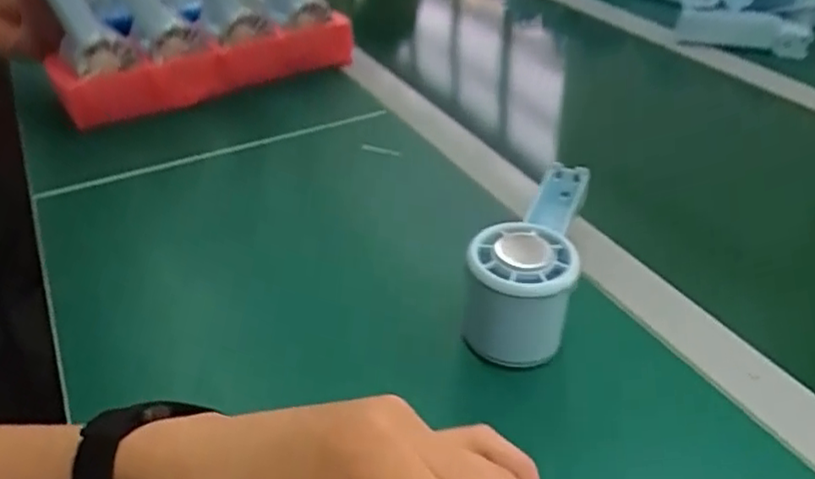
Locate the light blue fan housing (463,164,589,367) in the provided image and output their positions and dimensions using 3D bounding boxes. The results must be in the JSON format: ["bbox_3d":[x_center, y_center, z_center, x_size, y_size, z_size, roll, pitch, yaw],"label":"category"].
[{"bbox_3d":[0.077,0.001,0.399,0.051,0.059,0.158,11,37,14],"label":"light blue fan housing"}]

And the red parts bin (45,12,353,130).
[{"bbox_3d":[-0.181,-0.162,0.630,0.285,0.043,0.075,-16,39,-23],"label":"red parts bin"}]

